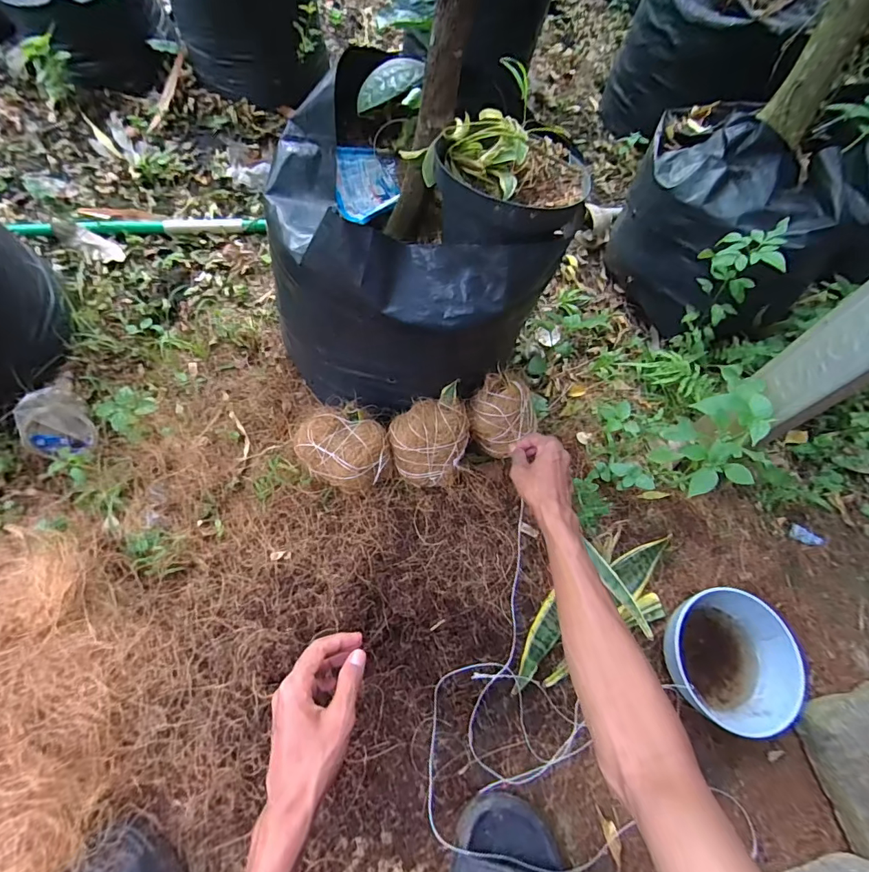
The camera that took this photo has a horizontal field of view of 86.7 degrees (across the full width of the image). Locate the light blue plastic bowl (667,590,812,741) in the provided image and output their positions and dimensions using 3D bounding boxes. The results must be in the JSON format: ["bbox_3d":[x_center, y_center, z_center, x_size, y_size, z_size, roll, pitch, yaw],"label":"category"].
[{"bbox_3d":[0.336,0.258,0.539,0.148,0.082,0.141,2,68,-6],"label":"light blue plastic bowl"}]

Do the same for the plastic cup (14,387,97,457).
[{"bbox_3d":[-0.481,-0.020,0.583,0.063,0.051,0.099,-29,74,-17],"label":"plastic cup"}]

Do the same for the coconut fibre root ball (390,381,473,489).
[{"bbox_3d":[-0.005,0.005,0.593,0.091,0.105,0.099,2,66,-5],"label":"coconut fibre root ball"}]

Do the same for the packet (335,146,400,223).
[{"bbox_3d":[-0.078,-0.293,0.544,0.071,0.036,0.111,0,67,-6],"label":"packet"}]

